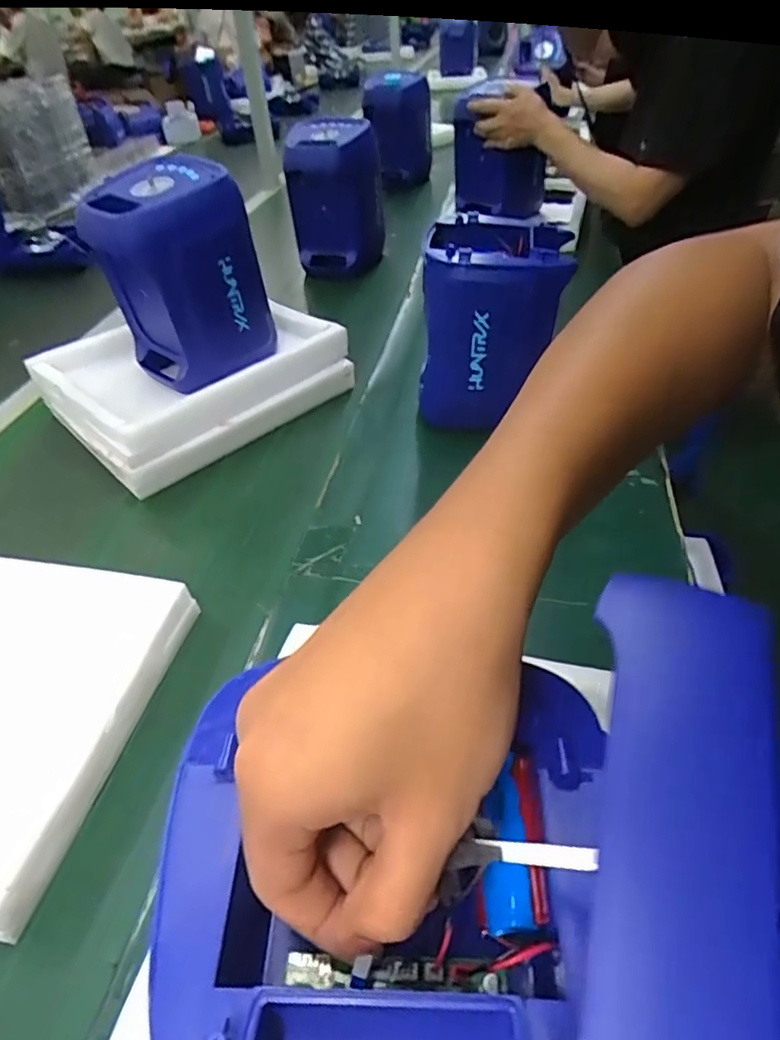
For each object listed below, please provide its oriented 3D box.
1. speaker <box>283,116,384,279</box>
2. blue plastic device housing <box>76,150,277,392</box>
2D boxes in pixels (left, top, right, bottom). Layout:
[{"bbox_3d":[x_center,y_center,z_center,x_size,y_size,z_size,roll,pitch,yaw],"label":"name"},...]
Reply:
[{"bbox_3d":[-0.107,-0.673,1.242,0.181,0.239,0.248,-2,42,2],"label":"speaker"},{"bbox_3d":[-0.272,-0.321,0.794,0.188,0.241,0.166,-35,51,-30],"label":"blue plastic device housing"}]

